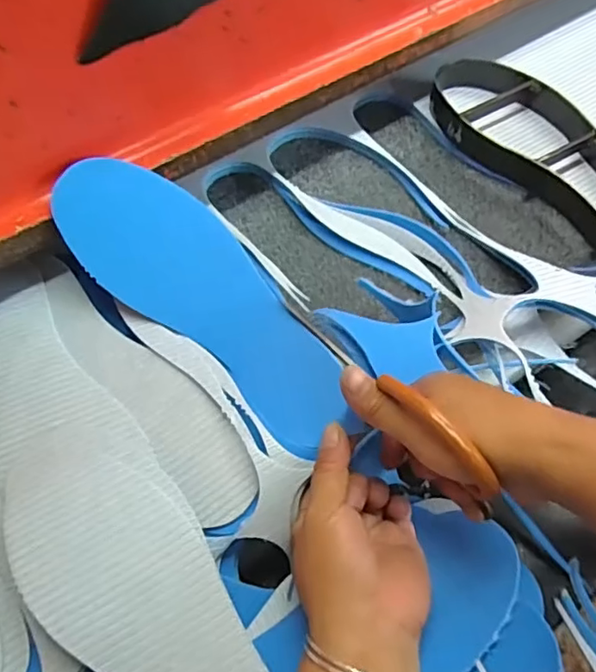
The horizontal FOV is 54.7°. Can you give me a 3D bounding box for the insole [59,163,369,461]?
[{"bbox_3d":[-0.060,-0.028,0.406,0.246,0.046,0.091,45,71,7],"label":"insole"}]

